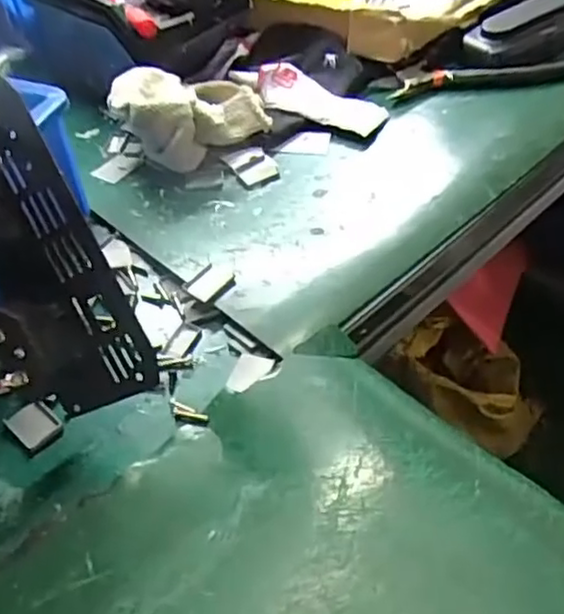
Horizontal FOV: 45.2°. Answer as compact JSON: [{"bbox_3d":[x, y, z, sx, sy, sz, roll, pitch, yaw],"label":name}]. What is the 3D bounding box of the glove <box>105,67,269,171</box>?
[{"bbox_3d":[-0.056,-0.124,0.437,0.096,0.055,0.057,-23,48,-14],"label":"glove"}]

